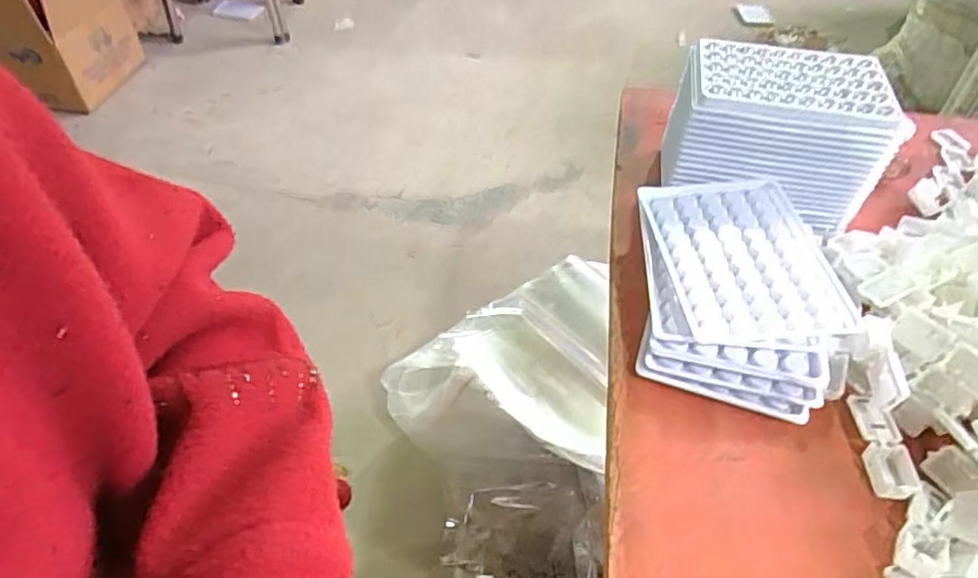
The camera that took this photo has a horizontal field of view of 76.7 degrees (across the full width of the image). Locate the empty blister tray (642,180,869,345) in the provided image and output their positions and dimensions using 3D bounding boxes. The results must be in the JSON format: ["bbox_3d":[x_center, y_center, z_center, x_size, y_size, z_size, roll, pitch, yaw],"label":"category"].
[{"bbox_3d":[0.153,-0.020,0.376,0.092,0.006,0.126,-6,49,-2],"label":"empty blister tray"}]

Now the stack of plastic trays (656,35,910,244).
[{"bbox_3d":[0.198,-0.109,0.432,0.137,0.082,0.095,16,48,13],"label":"stack of plastic trays"}]

